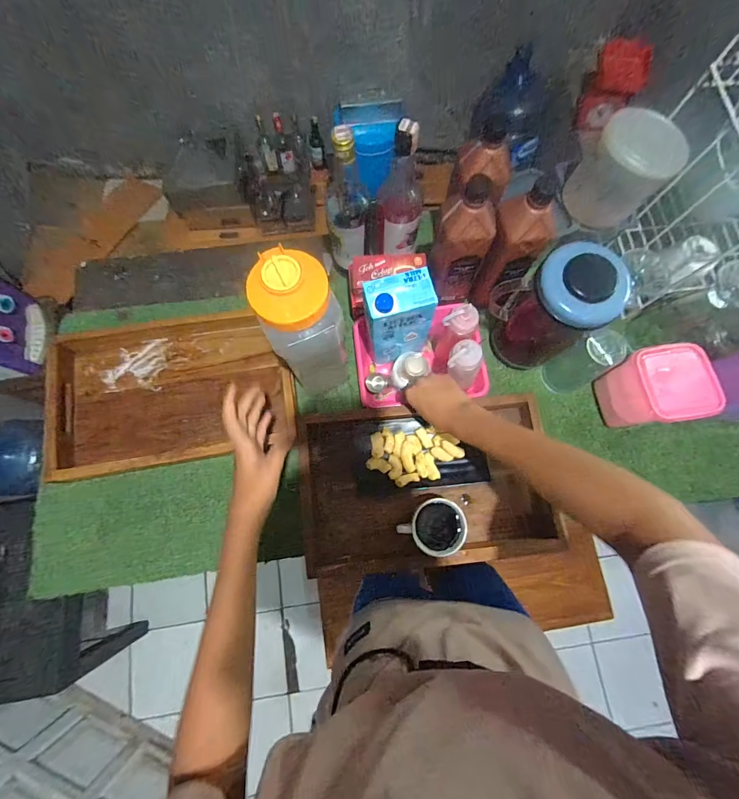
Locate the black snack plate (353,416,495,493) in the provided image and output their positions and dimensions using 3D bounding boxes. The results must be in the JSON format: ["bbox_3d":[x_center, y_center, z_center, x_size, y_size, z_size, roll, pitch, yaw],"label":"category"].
[{"bbox_3d":[0.085,0.090,0.621,0.210,0.040,0.120,-4,77,-2],"label":"black snack plate"}]

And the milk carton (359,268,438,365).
[{"bbox_3d":[0.044,-0.124,0.574,0.106,0.172,0.064,-17,78,-5],"label":"milk carton"}]

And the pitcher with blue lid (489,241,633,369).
[{"bbox_3d":[0.276,-0.139,0.575,0.103,0.223,0.128,-28,79,-8],"label":"pitcher with blue lid"}]

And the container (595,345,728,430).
[{"bbox_3d":[0.459,-0.015,0.603,0.106,0.133,0.116,-8,77,-3],"label":"container"}]

